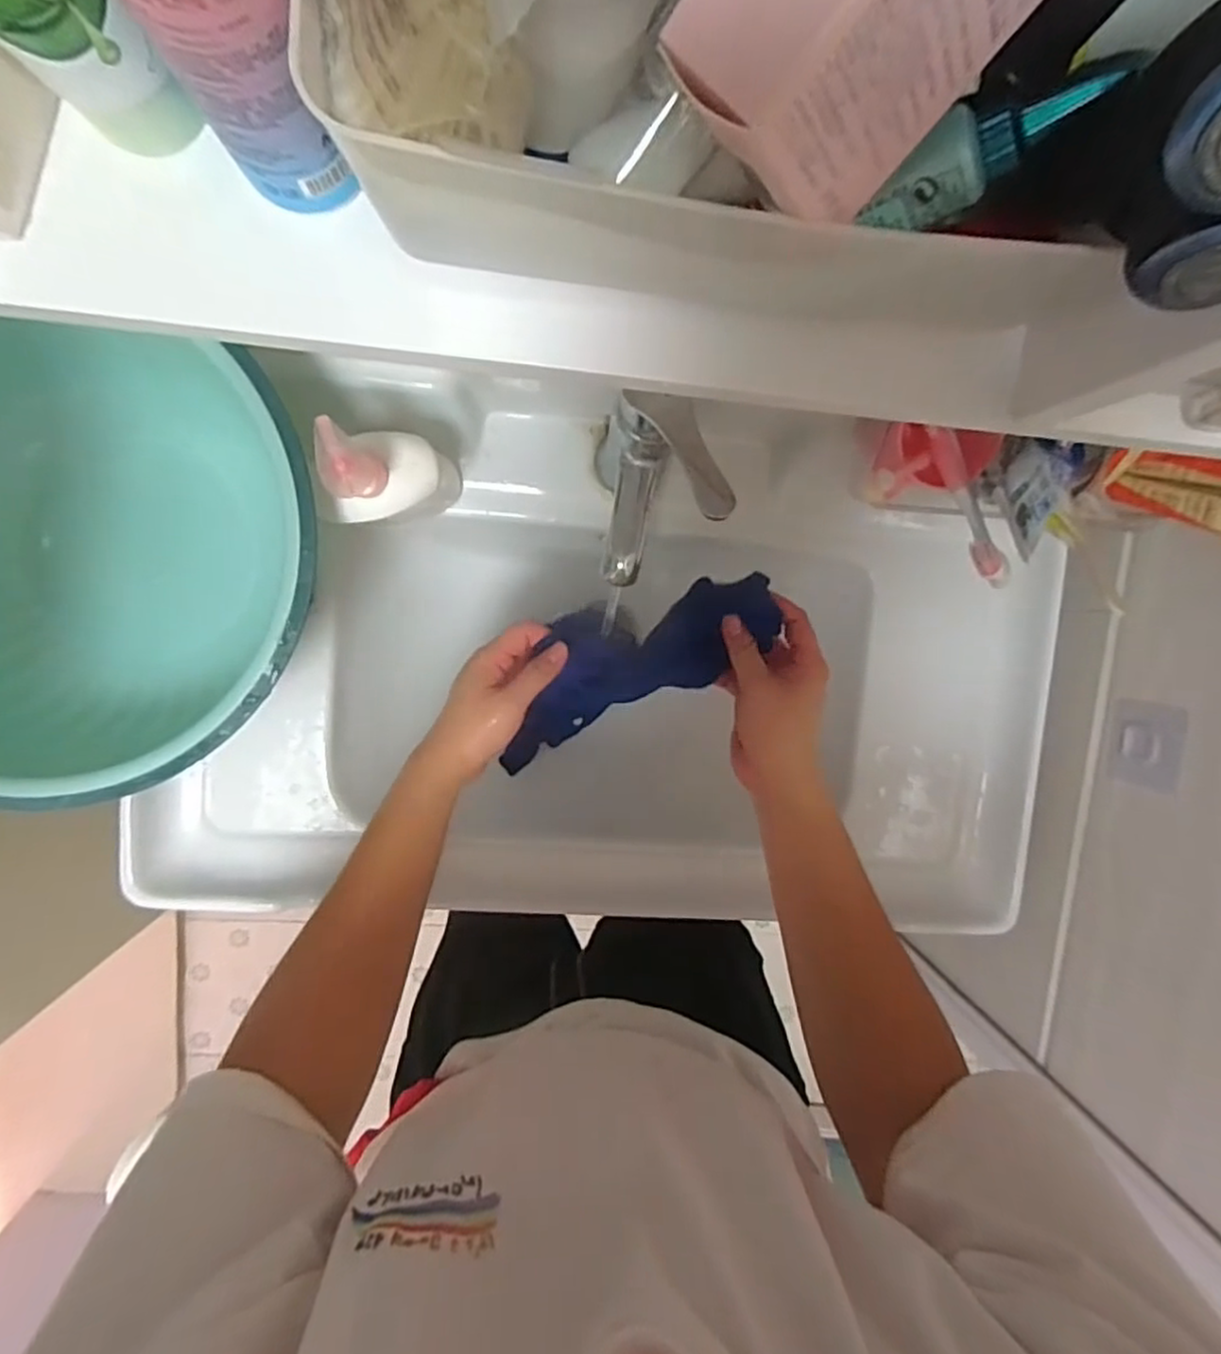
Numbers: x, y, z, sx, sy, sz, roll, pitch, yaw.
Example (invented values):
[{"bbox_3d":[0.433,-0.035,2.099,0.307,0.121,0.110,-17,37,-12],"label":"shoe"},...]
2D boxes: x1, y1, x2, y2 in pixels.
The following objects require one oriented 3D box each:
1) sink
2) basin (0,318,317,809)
[{"bbox_3d":[0.007,0.003,0.643,0.776,0.150,0.489,3,97,-5],"label":"sink"},{"bbox_3d":[-0.338,-0.065,0.486,0.278,0.159,0.270,-1,97,-5],"label":"basin"}]

